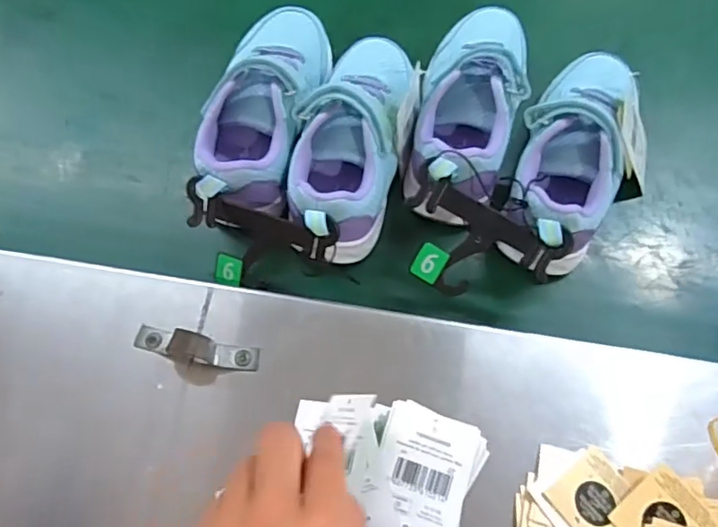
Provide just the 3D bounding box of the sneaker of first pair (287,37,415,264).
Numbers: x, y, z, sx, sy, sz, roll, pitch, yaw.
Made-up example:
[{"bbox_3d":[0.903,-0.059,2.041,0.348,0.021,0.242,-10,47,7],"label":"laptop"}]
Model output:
[{"bbox_3d":[-0.007,-0.090,0.407,0.069,0.067,0.173,11,66,5],"label":"sneaker of first pair"}]

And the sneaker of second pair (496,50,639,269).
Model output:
[{"bbox_3d":[0.148,-0.081,0.409,0.065,0.076,0.173,19,68,4],"label":"sneaker of second pair"}]

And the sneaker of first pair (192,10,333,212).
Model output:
[{"bbox_3d":[-0.060,-0.114,0.422,0.083,0.077,0.183,12,66,5],"label":"sneaker of first pair"}]

